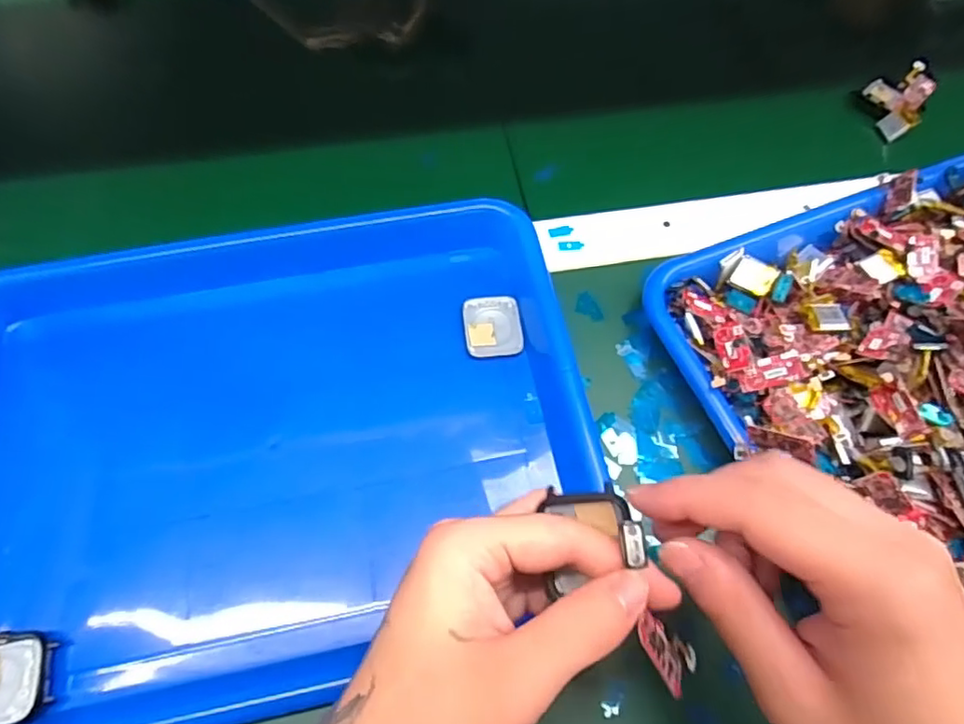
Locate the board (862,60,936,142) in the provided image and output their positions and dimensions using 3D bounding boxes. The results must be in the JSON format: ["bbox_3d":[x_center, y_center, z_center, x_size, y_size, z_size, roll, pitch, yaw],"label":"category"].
[{"bbox_3d":[0.306,-0.195,0.436,0.042,0.027,0.050,35,69,15],"label":"board"}]

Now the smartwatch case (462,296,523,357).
[{"bbox_3d":[0.007,-0.021,0.347,0.033,0.005,0.038,-5,64,-3],"label":"smartwatch case"}]

